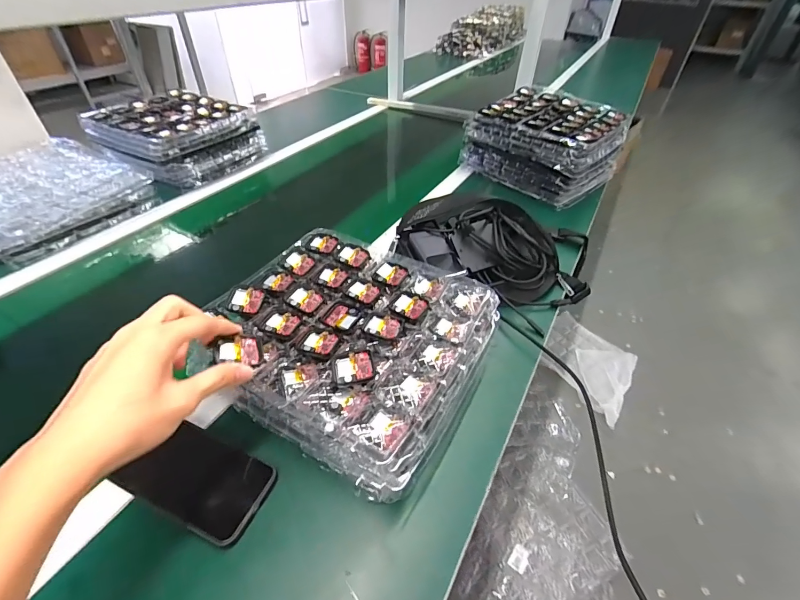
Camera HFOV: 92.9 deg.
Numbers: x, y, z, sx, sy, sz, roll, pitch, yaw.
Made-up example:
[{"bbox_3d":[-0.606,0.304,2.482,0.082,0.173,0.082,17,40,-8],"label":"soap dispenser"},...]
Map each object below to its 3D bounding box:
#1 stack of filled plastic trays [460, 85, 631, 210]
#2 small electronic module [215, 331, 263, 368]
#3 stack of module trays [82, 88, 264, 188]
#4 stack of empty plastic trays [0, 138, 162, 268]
[{"bbox_3d":[0.351,-0.380,0.919,0.279,0.135,0.295,-31,52,-30],"label":"stack of filled plastic trays"},{"bbox_3d":[-0.153,0.049,0.362,0.041,0.009,0.034,4,46,-28],"label":"small electronic module"},{"bbox_3d":[-0.527,-0.385,0.903,0.268,0.111,0.291,22,46,20],"label":"stack of module trays"},{"bbox_3d":[-0.699,-0.208,0.736,0.336,0.065,0.289,26,48,24],"label":"stack of empty plastic trays"}]

